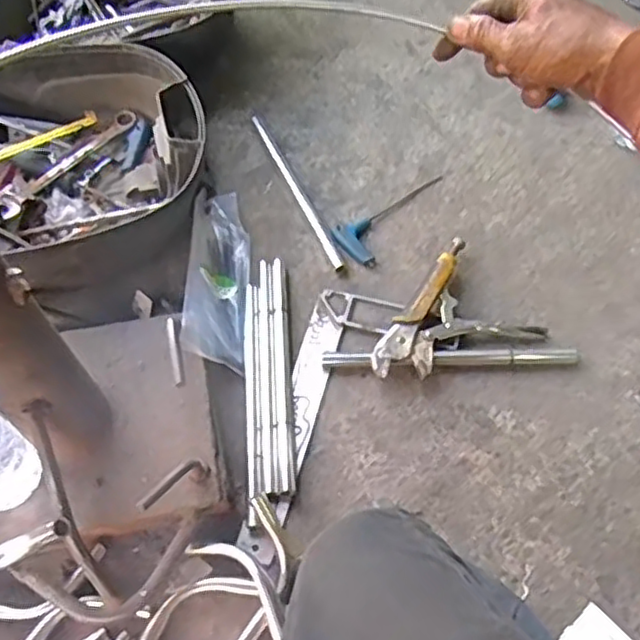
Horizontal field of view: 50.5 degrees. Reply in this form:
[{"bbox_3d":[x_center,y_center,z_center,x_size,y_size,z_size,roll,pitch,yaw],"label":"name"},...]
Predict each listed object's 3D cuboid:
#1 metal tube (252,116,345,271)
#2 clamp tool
[{"bbox_3d":[-0.034,-0.188,0.980,0.017,0.016,0.300,-22,62,-10],"label":"metal tube"},{"bbox_3d":[0.149,-0.012,0.864,0.294,0.042,0.177,-9,60,-3],"label":"clamp tool"}]

